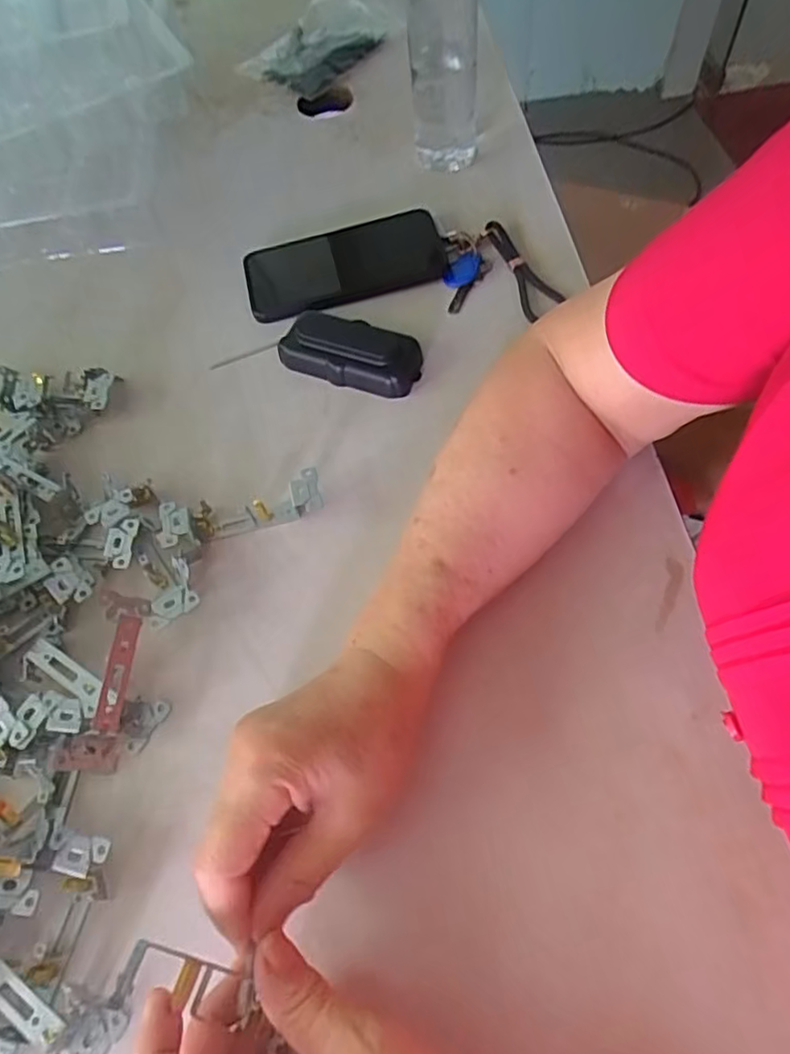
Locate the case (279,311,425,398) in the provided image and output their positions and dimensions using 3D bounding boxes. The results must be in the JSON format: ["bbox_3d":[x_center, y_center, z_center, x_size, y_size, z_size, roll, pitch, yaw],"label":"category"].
[{"bbox_3d":[-0.033,-0.134,0.478,0.106,0.025,0.053,22,66,16],"label":"case"}]

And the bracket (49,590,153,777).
[{"bbox_3d":[-0.170,0.088,0.371,0.033,0.028,0.104,2,58,5],"label":"bracket"}]

